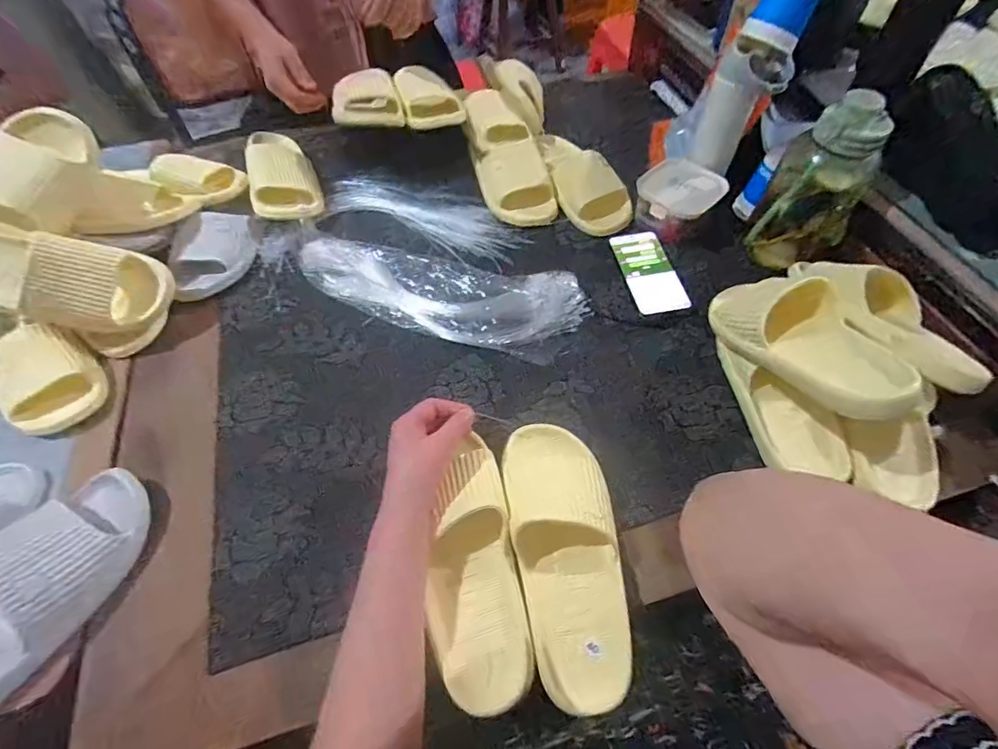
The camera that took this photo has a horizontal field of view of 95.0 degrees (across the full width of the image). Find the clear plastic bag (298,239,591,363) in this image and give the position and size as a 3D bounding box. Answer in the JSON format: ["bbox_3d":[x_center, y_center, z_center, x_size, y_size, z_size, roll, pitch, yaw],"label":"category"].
[{"bbox_3d":[-0.093,-0.117,0.648,0.417,0.026,0.123,13,59,11],"label":"clear plastic bag"}]

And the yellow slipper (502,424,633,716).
[{"bbox_3d":[0.065,0.161,0.439,0.100,0.064,0.258,-8,58,-1],"label":"yellow slipper"}]

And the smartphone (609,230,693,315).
[{"bbox_3d":[0.216,-0.150,0.661,0.072,0.012,0.159,-8,58,-1],"label":"smartphone"}]

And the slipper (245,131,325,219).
[{"bbox_3d":[-0.366,-0.357,0.769,0.096,0.082,0.250,-18,58,-8],"label":"slipper"}]

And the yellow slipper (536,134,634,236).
[{"bbox_3d":[0.137,-0.340,0.761,0.101,0.067,0.259,-15,58,-6],"label":"yellow slipper"}]

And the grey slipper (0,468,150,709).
[{"bbox_3d":[-0.451,0.217,0.419,0.090,0.076,0.274,19,61,15],"label":"grey slipper"}]

